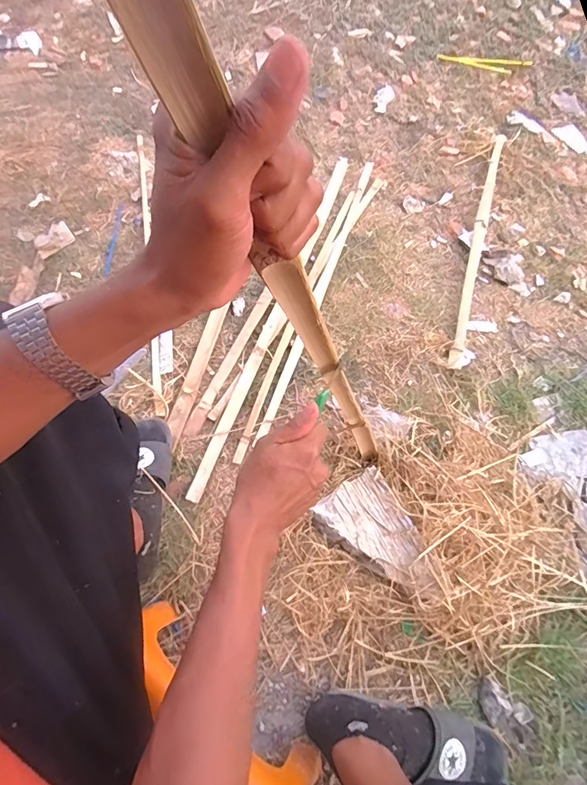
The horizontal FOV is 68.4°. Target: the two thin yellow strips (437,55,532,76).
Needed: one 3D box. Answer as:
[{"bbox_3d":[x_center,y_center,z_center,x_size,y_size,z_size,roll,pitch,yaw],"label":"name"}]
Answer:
[{"bbox_3d":[0.609,-1.037,1.372,0.296,0.010,0.088,5,66,0],"label":"two thin yellow strips"}]

